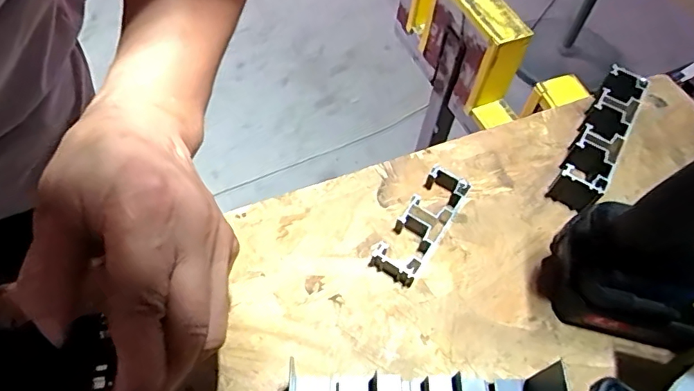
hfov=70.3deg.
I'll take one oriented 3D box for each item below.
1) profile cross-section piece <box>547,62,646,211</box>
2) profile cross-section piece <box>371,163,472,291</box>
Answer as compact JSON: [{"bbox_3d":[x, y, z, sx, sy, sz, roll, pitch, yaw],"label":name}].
[{"bbox_3d":[0.201,-0.048,0.390,0.031,0.035,0.144,29,60,15],"label":"profile cross-section piece"},{"bbox_3d":[0.053,0.020,0.348,0.031,0.019,0.090,30,60,15],"label":"profile cross-section piece"}]

